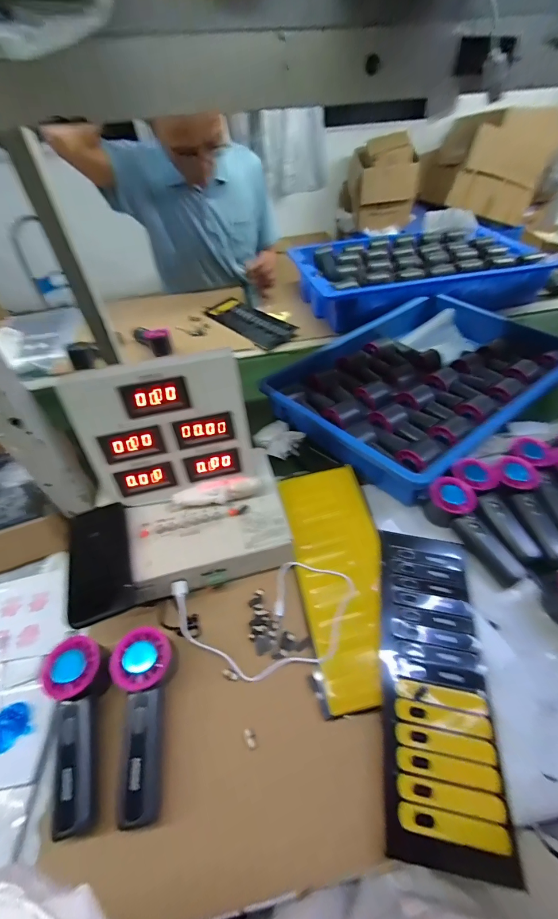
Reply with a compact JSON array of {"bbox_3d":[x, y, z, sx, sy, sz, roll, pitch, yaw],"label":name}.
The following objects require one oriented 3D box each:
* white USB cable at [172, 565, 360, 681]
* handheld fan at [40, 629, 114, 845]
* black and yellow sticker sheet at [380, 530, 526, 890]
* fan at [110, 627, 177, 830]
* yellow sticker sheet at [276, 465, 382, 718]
[{"bbox_3d":[-0.009,0.184,0.418,0.218,0.033,0.119,-12,47,-8],"label":"white USB cable"},{"bbox_3d":[-0.196,0.263,0.348,0.062,0.032,0.155,-13,62,-9],"label":"handheld fan"},{"bbox_3d":[0.171,0.226,0.388,0.111,0.008,0.306,9,50,4],"label":"black and yellow sticker sheet"},{"bbox_3d":[-0.132,0.254,0.347,0.060,0.030,0.155,-9,62,-6],"label":"fan"},{"bbox_3d":[0.084,0.142,0.452,0.118,0.023,0.286,-12,60,-3],"label":"yellow sticker sheet"}]

